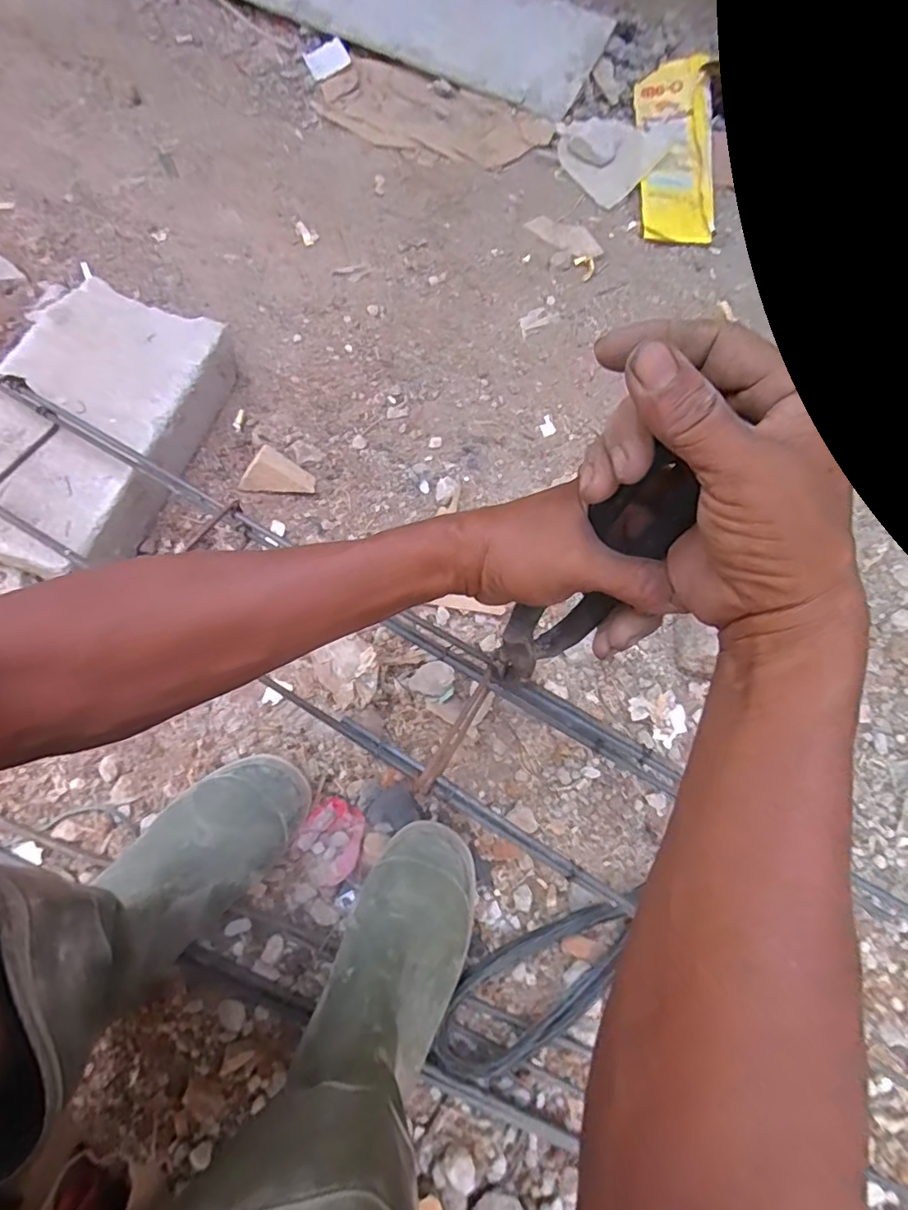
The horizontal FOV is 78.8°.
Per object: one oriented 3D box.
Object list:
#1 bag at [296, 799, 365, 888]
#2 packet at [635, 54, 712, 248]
[{"bbox_3d":[-0.118,0.224,0.524,0.059,0.020,0.071,20,74,11],"label":"bag"},{"bbox_3d":[0.309,-0.642,0.770,0.099,0.026,0.316,2,73,0],"label":"packet"}]

